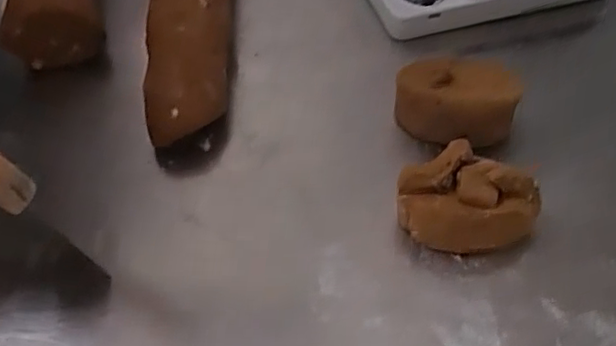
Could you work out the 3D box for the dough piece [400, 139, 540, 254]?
[{"bbox_3d":[0.081,0.013,0.330,0.069,0.041,0.041,-3,50,1],"label":"dough piece"}]

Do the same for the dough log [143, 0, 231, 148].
[{"bbox_3d":[-0.078,-0.116,0.443,0.060,0.062,0.224,-5,50,-1],"label":"dough log"}]

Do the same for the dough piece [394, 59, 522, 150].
[{"bbox_3d":[0.085,-0.040,0.375,0.067,0.038,0.034,11,51,12],"label":"dough piece"}]

